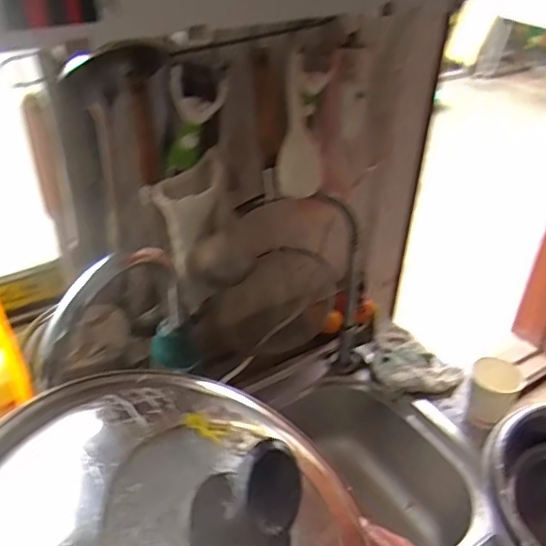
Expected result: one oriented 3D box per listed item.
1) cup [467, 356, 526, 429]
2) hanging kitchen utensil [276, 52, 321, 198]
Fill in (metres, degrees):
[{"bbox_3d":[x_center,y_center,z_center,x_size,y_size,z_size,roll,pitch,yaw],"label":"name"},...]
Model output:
[{"bbox_3d":[0.322,0.178,0.855,0.068,0.094,0.062,1,35,-1],"label":"cup"},{"bbox_3d":[0.041,-0.192,0.788,0.071,0.177,0.016,8,-2,-36],"label":"hanging kitchen utensil"}]

